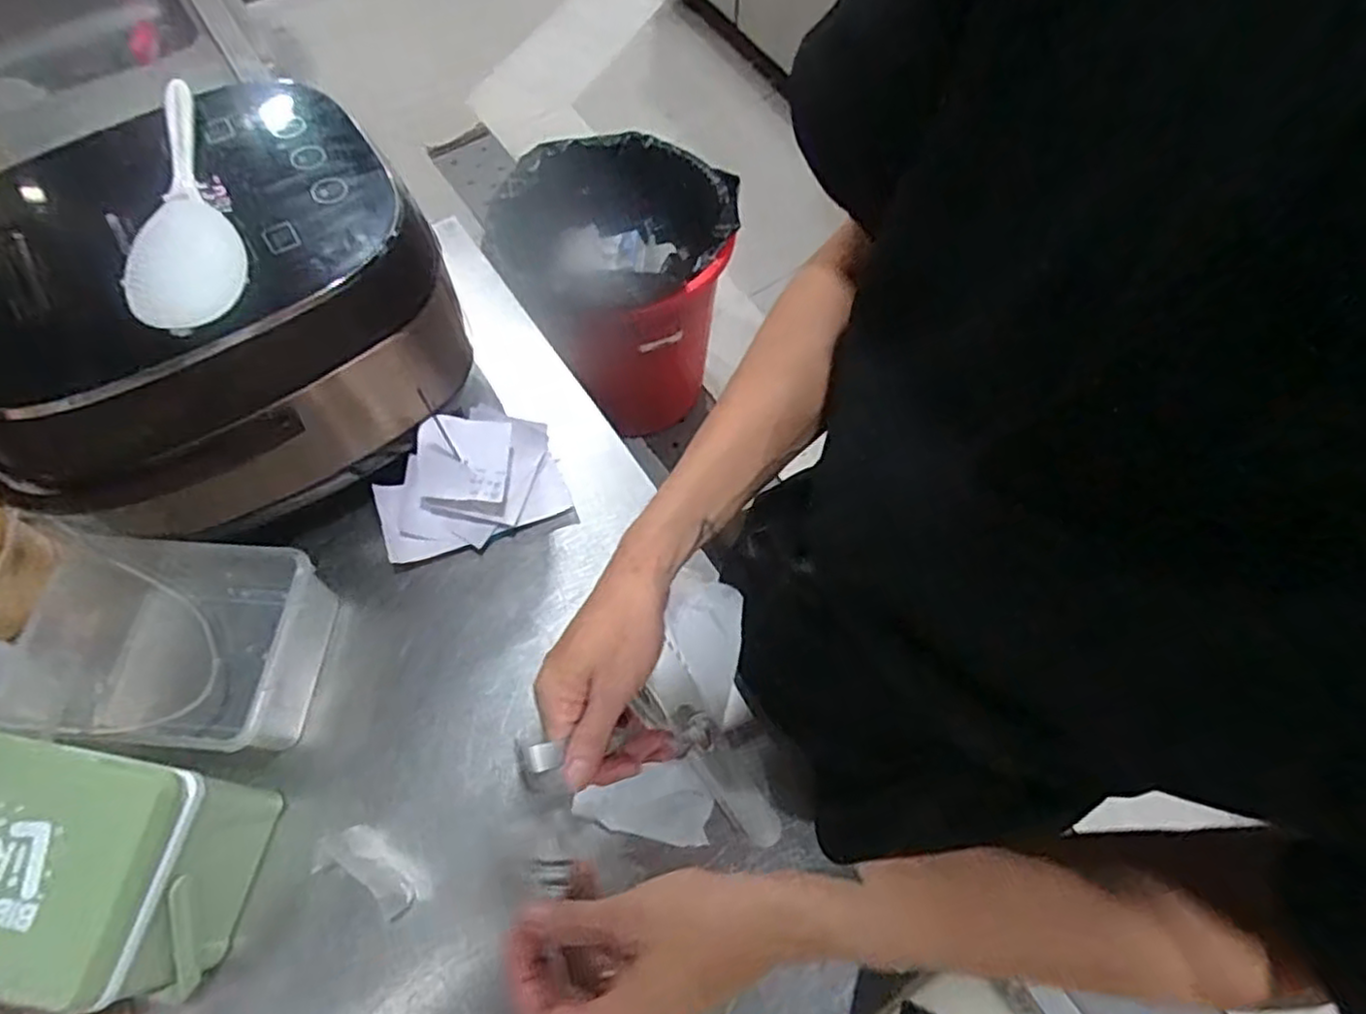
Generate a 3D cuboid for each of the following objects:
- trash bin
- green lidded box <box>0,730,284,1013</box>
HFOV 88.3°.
[{"bbox_3d":[-0.112,-0.437,1.457,0.456,0.497,0.413,-26,68,-11],"label":"trash bin"},{"bbox_3d":[-0.403,0.234,0.471,0.175,0.133,0.135,11,66,6],"label":"green lidded box"}]

